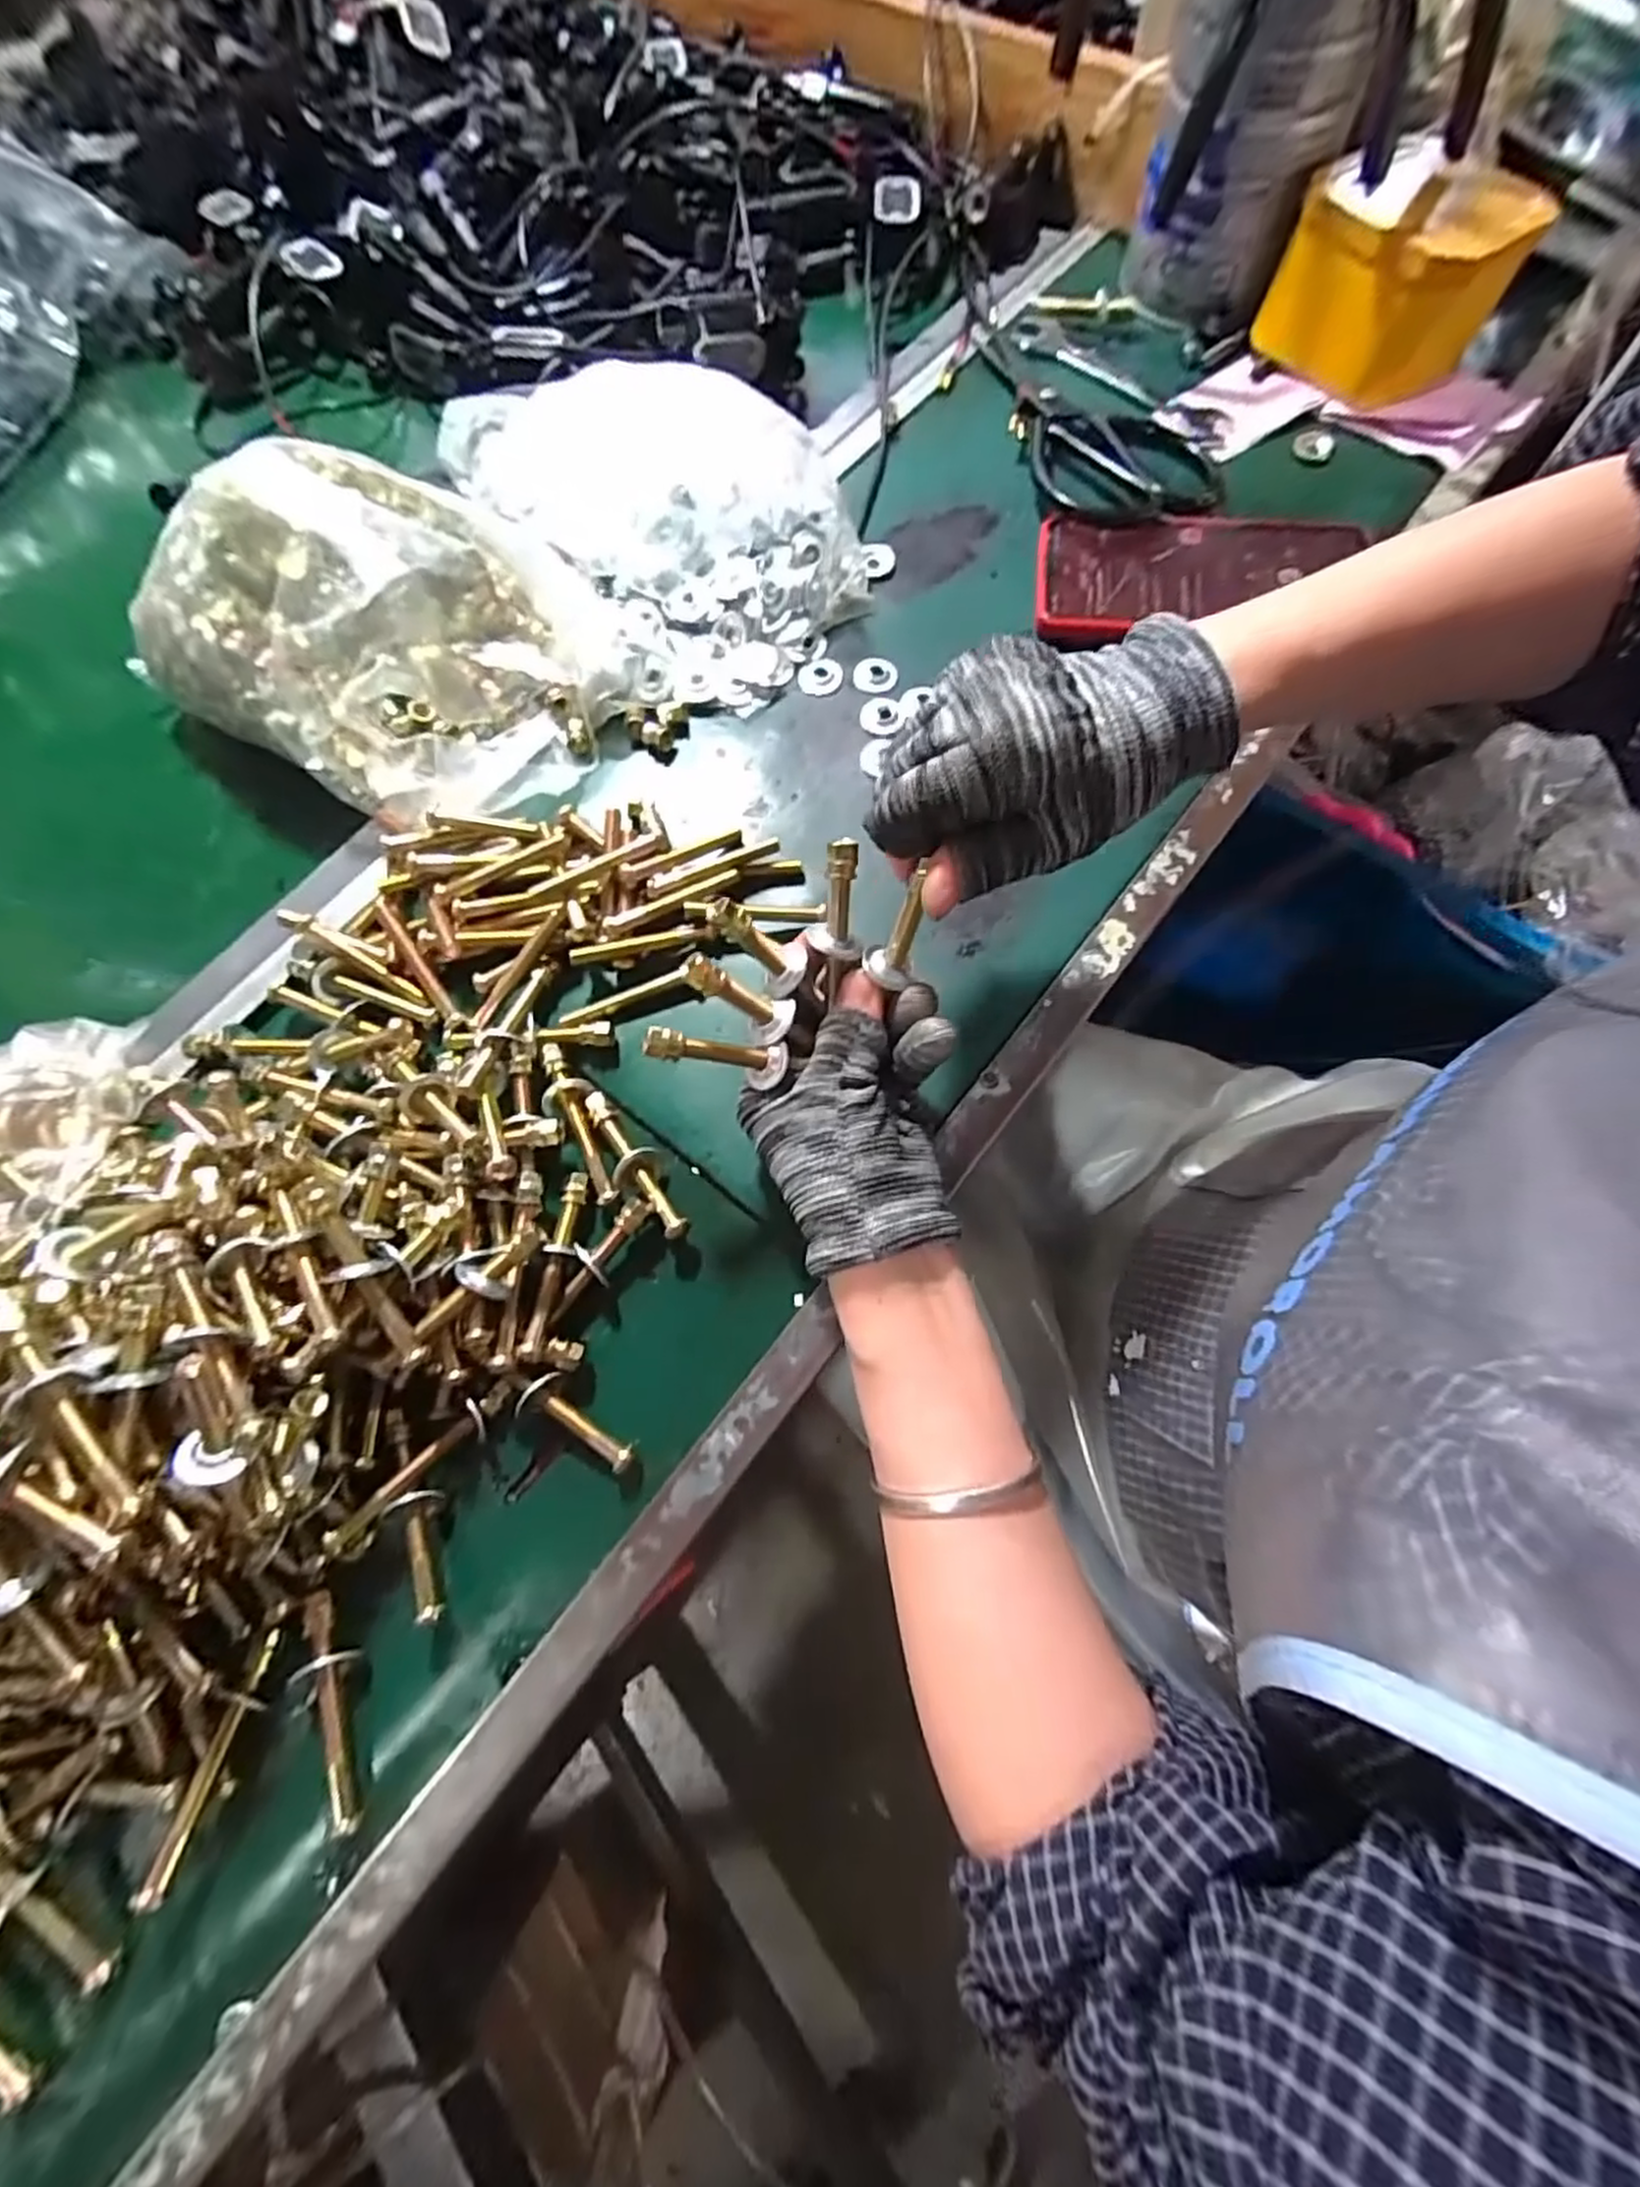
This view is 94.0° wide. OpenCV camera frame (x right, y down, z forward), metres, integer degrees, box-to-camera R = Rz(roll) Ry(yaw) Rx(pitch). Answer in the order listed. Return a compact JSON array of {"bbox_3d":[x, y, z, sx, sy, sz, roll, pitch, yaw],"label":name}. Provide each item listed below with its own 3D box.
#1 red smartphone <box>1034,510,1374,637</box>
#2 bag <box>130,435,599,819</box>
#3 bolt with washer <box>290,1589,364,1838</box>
[{"bbox_3d":[0.190,-0.265,0.390,0.156,0.013,0.078,1,72,3],"label":"red smartphone"},{"bbox_3d":[-0.201,-0.220,0.350,0.200,0.077,0.154,35,77,13],"label":"bag"},{"bbox_3d":[-0.161,0.203,0.253,0.016,0.016,0.068,-10,72,-1],"label":"bolt with washer"}]

